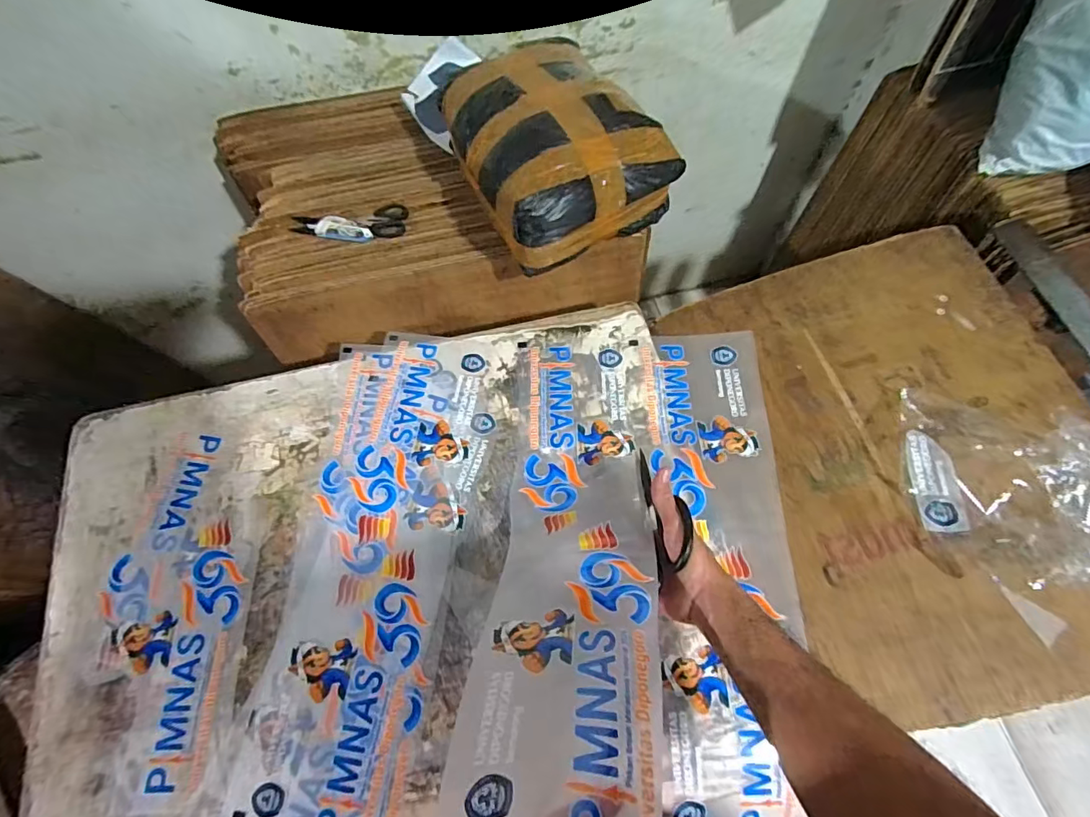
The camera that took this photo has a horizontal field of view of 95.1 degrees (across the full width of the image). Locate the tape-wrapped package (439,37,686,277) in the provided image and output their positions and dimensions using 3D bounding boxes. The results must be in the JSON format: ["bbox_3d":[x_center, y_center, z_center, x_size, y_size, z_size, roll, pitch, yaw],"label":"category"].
[{"bbox_3d":[0.002,-0.359,0.671,0.230,0.133,0.291,-30,69,-11],"label":"tape-wrapped package"}]

